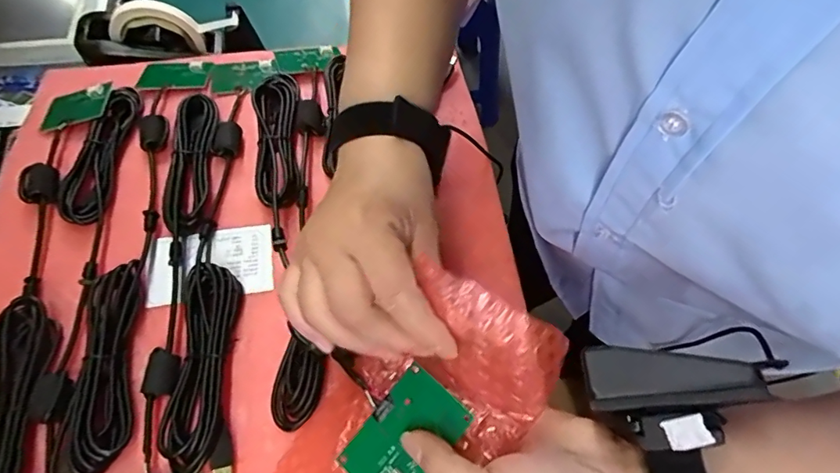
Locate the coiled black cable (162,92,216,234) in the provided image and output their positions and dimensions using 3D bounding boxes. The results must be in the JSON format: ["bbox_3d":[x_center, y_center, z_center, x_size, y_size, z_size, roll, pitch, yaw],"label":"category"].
[{"bbox_3d":[-0.205,-0.069,0.438,0.033,0.014,0.145,-4,67,-1],"label":"coiled black cable"}]

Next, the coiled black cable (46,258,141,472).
[{"bbox_3d":[-0.235,0.094,0.353,0.048,0.019,0.151,-6,67,-2],"label":"coiled black cable"}]

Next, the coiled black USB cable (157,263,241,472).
[{"bbox_3d":[-0.158,0.094,0.361,0.048,0.017,0.154,-3,67,-1],"label":"coiled black USB cable"}]

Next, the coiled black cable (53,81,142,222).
[{"bbox_3d":[-0.289,-0.078,0.447,0.033,0.033,0.151,-1,67,0],"label":"coiled black cable"}]

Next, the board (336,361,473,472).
[{"bbox_3d":[-0.009,0.110,0.269,0.045,0.005,0.069,37,85,25],"label":"board"}]

